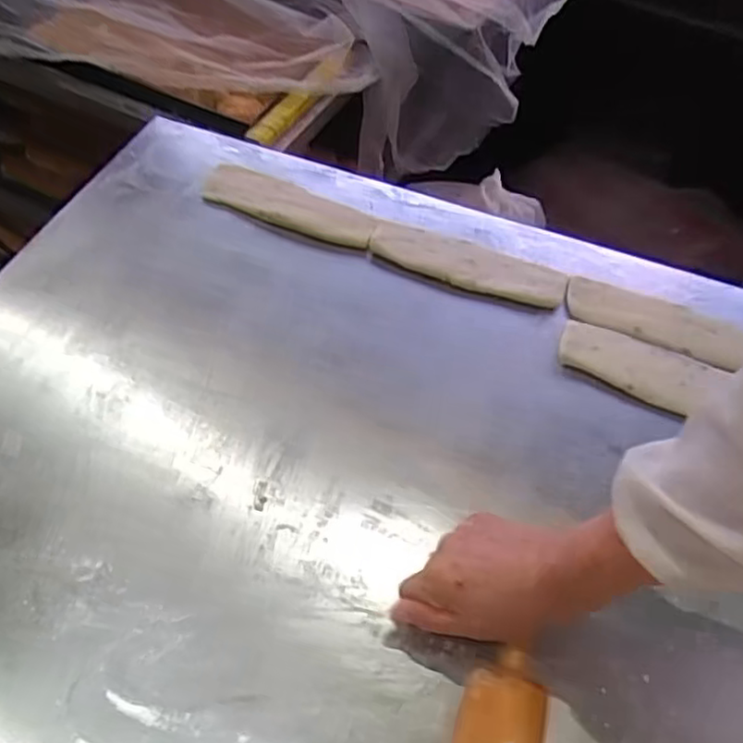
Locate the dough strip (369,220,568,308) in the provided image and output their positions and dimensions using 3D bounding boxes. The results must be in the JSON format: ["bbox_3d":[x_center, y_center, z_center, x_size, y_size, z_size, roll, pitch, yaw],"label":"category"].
[{"bbox_3d":[0.101,-0.117,0.706,0.205,0.010,0.064,18,56,9],"label":"dough strip"}]

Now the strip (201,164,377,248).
[{"bbox_3d":[-0.089,-0.188,0.744,0.197,0.014,0.069,21,57,12],"label":"strip"}]

